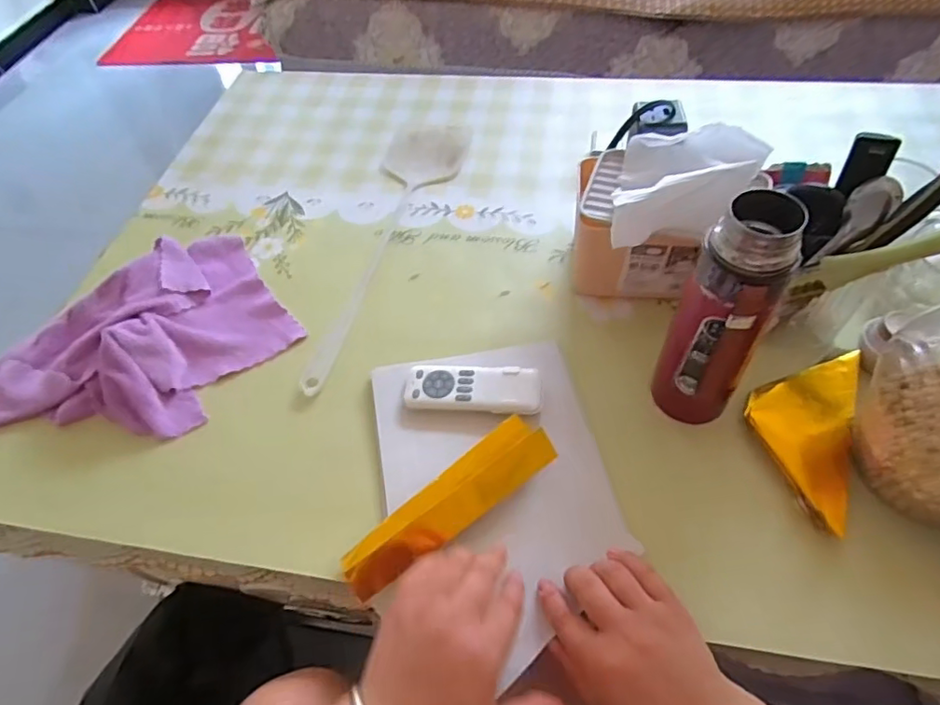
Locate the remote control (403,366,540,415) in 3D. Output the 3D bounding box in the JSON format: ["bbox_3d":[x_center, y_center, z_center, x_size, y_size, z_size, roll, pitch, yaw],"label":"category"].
[{"bbox_3d":[0.003,0.036,0.535,0.125,0.013,0.049,0,54,5],"label":"remote control"}]

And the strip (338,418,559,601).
[{"bbox_3d":[-0.017,0.118,0.454,0.183,0.031,0.049,-34,58,-18],"label":"strip"}]

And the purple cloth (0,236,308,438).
[{"bbox_3d":[-0.339,-0.004,0.591,0.307,0.054,0.210,-40,61,-22],"label":"purple cloth"}]

